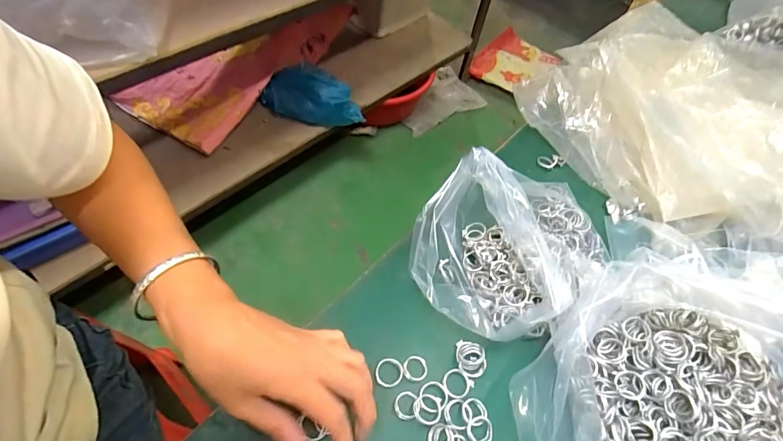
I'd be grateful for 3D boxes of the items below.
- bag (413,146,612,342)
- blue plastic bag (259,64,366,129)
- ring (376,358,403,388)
[{"bbox_3d":[0.114,0.006,0.372,0.197,0.079,0.147,-30,67,-26],"label":"bag"},{"bbox_3d":[-0.218,-0.343,1.159,0.293,0.132,0.106,17,55,3],"label":"blue plastic bag"},{"bbox_3d":[-0.002,0.122,0.332,0.022,0.004,0.022,4,56,-6],"label":"ring"}]

